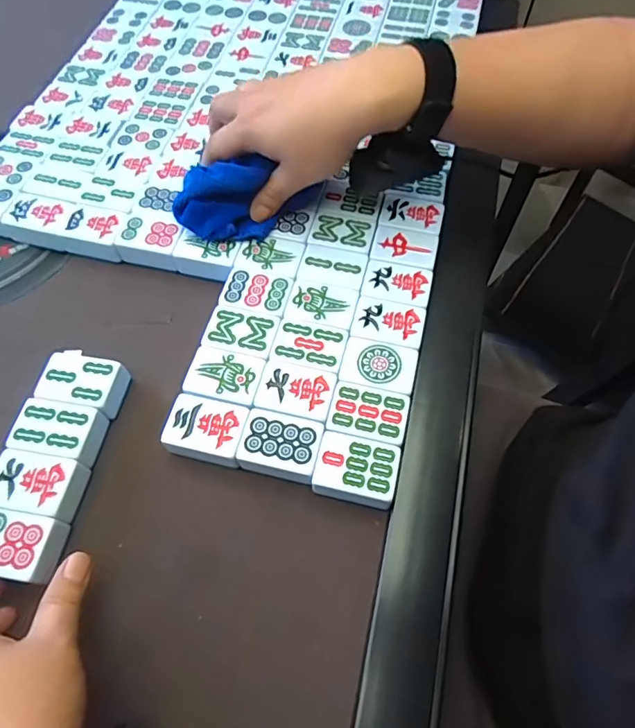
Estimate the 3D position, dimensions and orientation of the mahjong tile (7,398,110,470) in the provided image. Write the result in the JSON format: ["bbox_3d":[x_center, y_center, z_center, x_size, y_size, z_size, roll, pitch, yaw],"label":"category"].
[{"bbox_3d":[-0.178,0.049,0.348,0.055,0.029,0.037,10,62,6],"label":"mahjong tile"}]

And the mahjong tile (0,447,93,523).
[{"bbox_3d":[-0.185,0.081,0.330,0.053,0.027,0.037,8,62,5],"label":"mahjong tile"}]

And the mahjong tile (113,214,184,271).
[{"bbox_3d":[-0.140,-0.105,0.425,0.052,0.023,0.036,13,63,8],"label":"mahjong tile"}]

